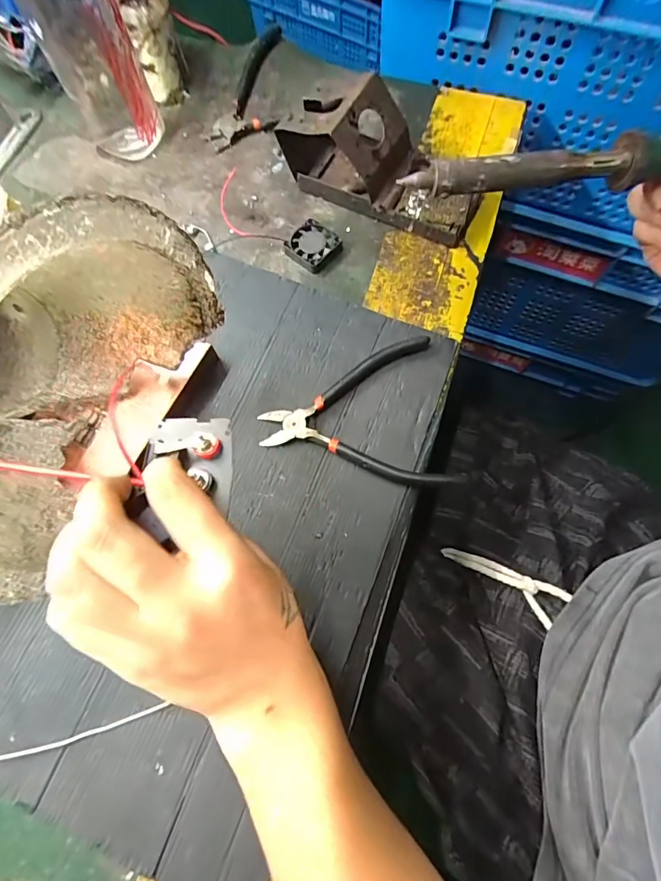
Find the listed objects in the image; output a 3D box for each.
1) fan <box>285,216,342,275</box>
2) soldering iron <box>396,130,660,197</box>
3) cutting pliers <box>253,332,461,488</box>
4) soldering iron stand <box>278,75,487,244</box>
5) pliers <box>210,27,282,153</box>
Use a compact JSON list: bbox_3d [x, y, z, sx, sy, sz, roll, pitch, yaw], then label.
[{"bbox_3d":[-0.016,-0.176,0.396,0.043,0.010,0.041,35,77,12],"label":"fan"},{"bbox_3d":[0.158,-0.172,0.274,0.219,0.020,0.021,-6,72,-1],"label":"soldering iron"},{"bbox_3d":[0.019,-0.013,0.338,0.141,0.013,0.120,-12,72,-2],"label":"cutting pliers"},{"bbox_3d":[0.045,-0.247,0.380,0.177,0.082,0.073,20,74,8],"label":"soldering iron stand"},{"bbox_3d":[-0.074,-0.353,0.441,0.055,0.019,0.137,20,90,8],"label":"pliers"}]

